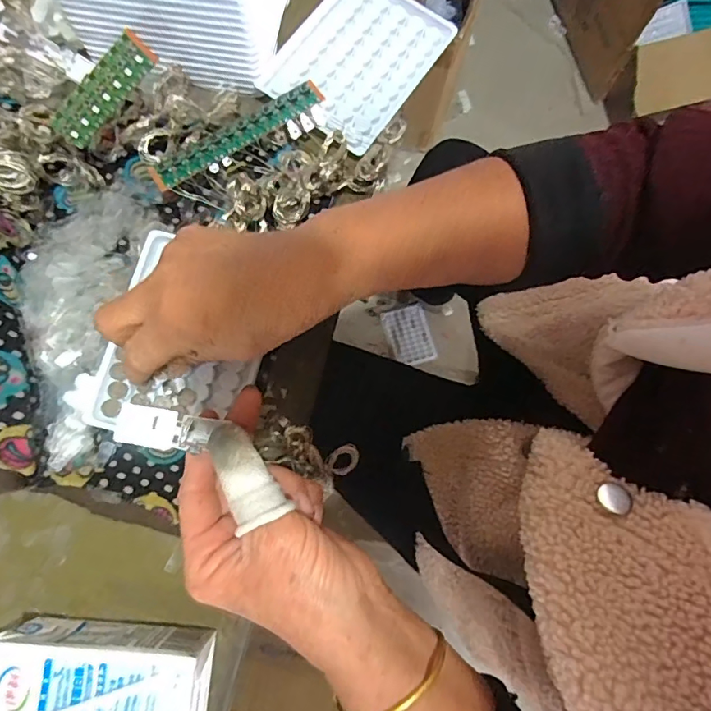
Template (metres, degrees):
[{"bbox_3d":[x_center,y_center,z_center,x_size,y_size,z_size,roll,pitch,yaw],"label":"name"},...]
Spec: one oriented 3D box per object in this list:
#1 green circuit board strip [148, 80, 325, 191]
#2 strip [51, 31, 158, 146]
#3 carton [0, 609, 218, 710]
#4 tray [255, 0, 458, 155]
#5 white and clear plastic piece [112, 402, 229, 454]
[{"bbox_3d":[-0.078,-0.148,0.327,0.125,0.011,0.019,-33,82,-6],"label":"green circuit board strip"},{"bbox_3d":[-0.151,-0.159,0.290,0.073,0.021,0.004,-45,47,7],"label":"strip"},{"bbox_3d":[-0.148,0.184,0.260,0.129,0.040,0.064,5,80,0],"label":"carton"},{"bbox_3d":[0.001,-0.221,0.354,0.097,0.013,0.126,34,81,5],"label":"tray"},{"bbox_3d":[-0.098,0.038,0.249,0.045,0.009,0.020,16,78,-26],"label":"white and clear plastic piece"}]

